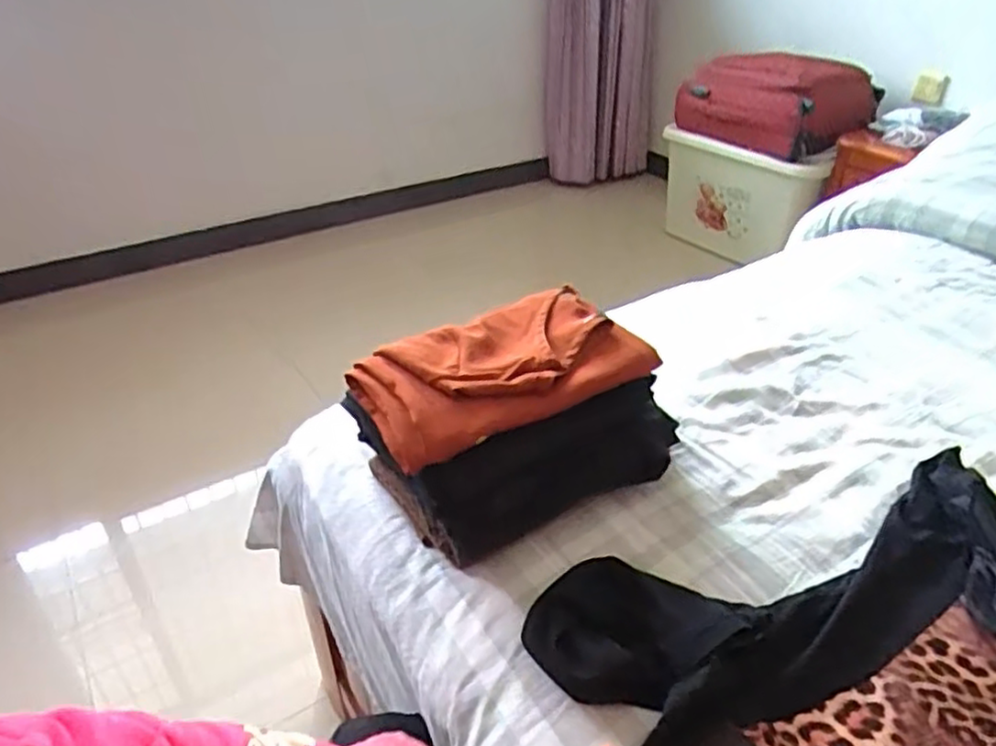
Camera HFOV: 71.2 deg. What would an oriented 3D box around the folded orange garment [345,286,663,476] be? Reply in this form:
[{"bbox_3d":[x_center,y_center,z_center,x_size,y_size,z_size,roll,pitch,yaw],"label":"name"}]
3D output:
[{"bbox_3d":[0.000,-0.007,0.663,0.267,0.044,0.158,-20,39,-26],"label":"folded orange garment"}]

